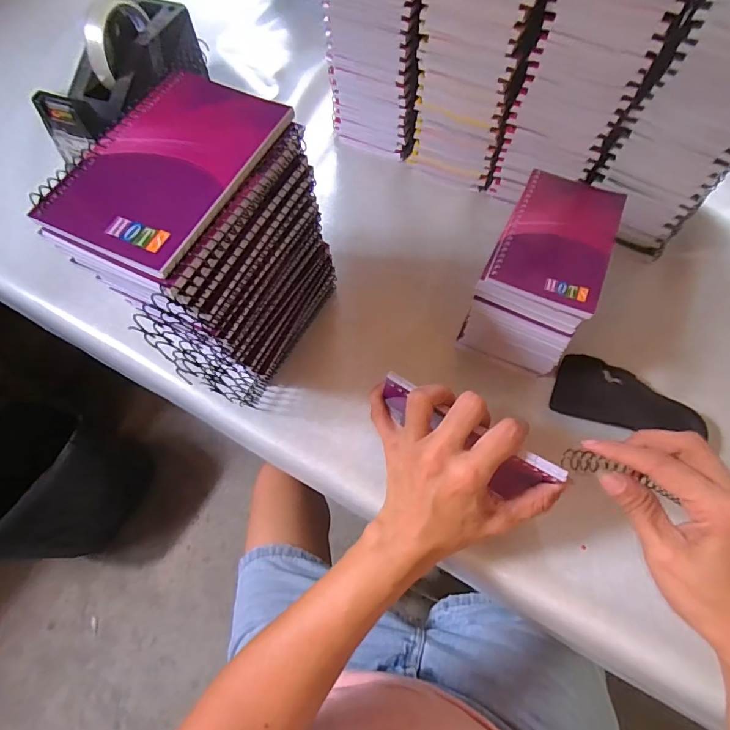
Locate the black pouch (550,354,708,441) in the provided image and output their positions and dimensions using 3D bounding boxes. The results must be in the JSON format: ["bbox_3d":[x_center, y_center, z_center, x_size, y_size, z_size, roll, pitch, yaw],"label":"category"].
[{"bbox_3d":[0.226,0.029,0.369,0.116,0.018,0.057,17,67,8],"label":"black pouch"}]

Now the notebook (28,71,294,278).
[{"bbox_3d":[-0.105,-0.111,0.231,0.083,0.009,0.130,24,68,11],"label":"notebook"}]

